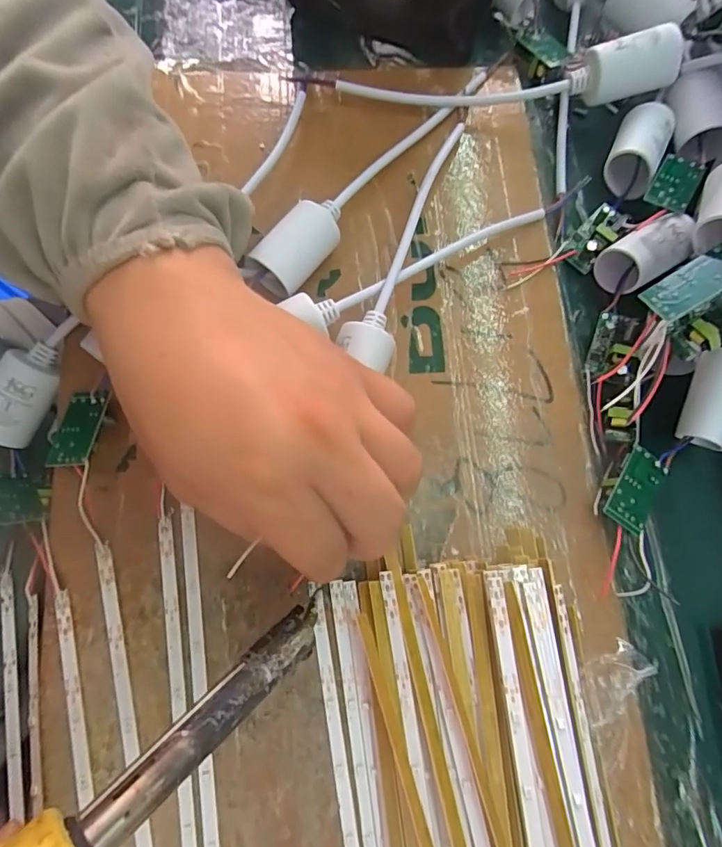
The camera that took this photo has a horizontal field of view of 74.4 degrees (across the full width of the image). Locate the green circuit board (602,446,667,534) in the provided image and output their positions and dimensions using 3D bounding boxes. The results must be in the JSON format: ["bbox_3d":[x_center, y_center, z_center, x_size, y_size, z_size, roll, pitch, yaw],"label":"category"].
[{"bbox_3d":[0.128,0.032,0.226,0.020,0.014,0.038,34,78,8],"label":"green circuit board"}]

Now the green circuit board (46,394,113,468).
[{"bbox_3d":[-0.131,0.003,0.220,0.020,0.004,0.037,0,62,7],"label":"green circuit board"}]

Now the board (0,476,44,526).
[{"bbox_3d":[-0.169,0.037,0.231,0.033,0.020,0.004,40,118,34],"label":"board"}]

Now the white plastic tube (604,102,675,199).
[{"bbox_3d":[0.153,-0.152,0.263,0.029,0.024,0.041,30,78,7],"label":"white plastic tube"}]

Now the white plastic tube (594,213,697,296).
[{"bbox_3d":[0.150,-0.087,0.248,0.040,0.024,0.026,-27,78,-7],"label":"white plastic tube"}]

